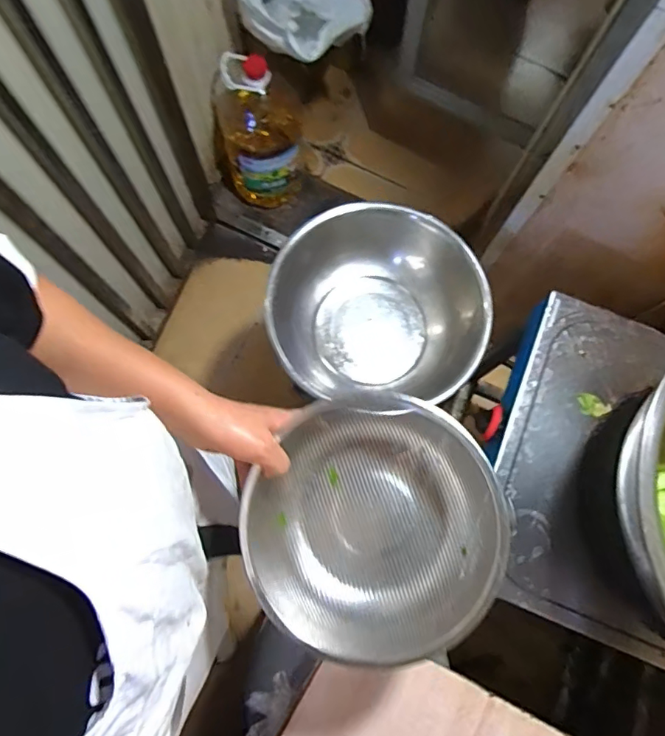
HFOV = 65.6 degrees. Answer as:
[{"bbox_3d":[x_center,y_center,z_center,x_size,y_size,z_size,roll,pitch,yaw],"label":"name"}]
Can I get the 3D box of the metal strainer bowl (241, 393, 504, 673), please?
[{"bbox_3d":[0.035,0.140,0.467,0.205,0.097,0.207,0,76,-2],"label":"metal strainer bowl"}]

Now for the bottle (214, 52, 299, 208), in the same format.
[{"bbox_3d":[-0.183,-0.580,1.307,0.214,0.381,0.165,-13,77,-5],"label":"bottle"}]

